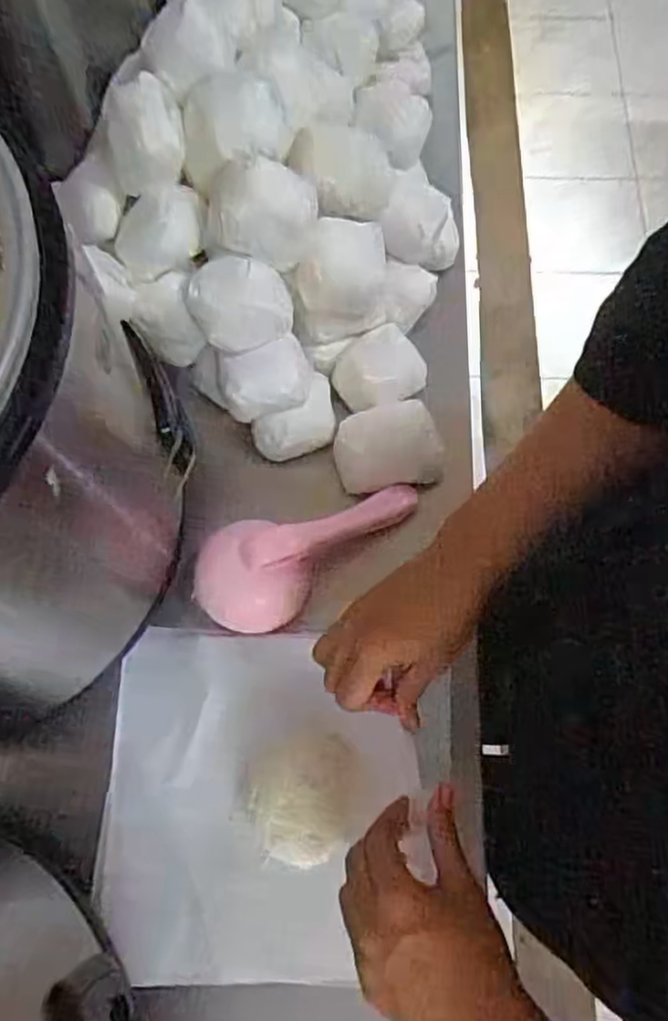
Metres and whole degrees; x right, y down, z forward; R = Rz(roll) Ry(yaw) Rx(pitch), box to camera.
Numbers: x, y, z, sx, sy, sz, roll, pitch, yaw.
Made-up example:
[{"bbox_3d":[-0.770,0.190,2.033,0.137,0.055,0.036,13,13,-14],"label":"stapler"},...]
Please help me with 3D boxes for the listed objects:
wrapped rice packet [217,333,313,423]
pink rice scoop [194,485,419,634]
[{"bbox_3d":[-0.059,-0.119,0.614,0.083,0.041,0.068,-13,87,-25],"label":"wrapped rice packet"},{"bbox_3d":[-0.015,0.033,0.559,0.195,0.058,0.071,-23,72,-8],"label":"pink rice scoop"}]

